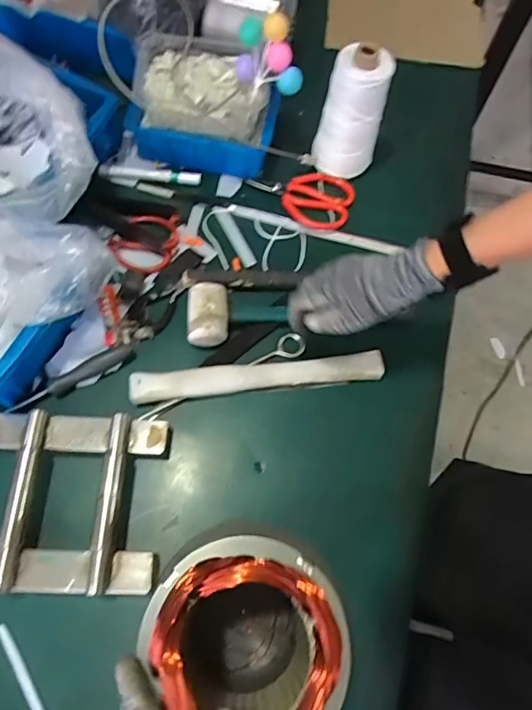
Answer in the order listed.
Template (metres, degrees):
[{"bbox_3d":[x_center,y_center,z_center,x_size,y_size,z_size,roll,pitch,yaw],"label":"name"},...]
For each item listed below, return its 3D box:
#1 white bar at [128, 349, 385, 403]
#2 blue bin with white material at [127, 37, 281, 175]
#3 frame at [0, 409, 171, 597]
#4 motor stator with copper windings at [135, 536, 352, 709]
[{"bbox_3d":[-0.008,0.026,0.580,0.298,0.024,0.033,-6,68,-5],"label":"white bar"},{"bbox_3d":[-0.083,-0.338,0.670,0.194,0.121,0.111,10,68,2],"label":"blue bin with white material"},{"bbox_3d":[-0.210,0.152,0.511,0.196,0.042,0.177,3,68,-1],"label":"frame"},{"bbox_3d":[-0.012,0.233,0.408,0.138,0.163,0.147,1,68,-2],"label":"motor stator with copper windings"}]

